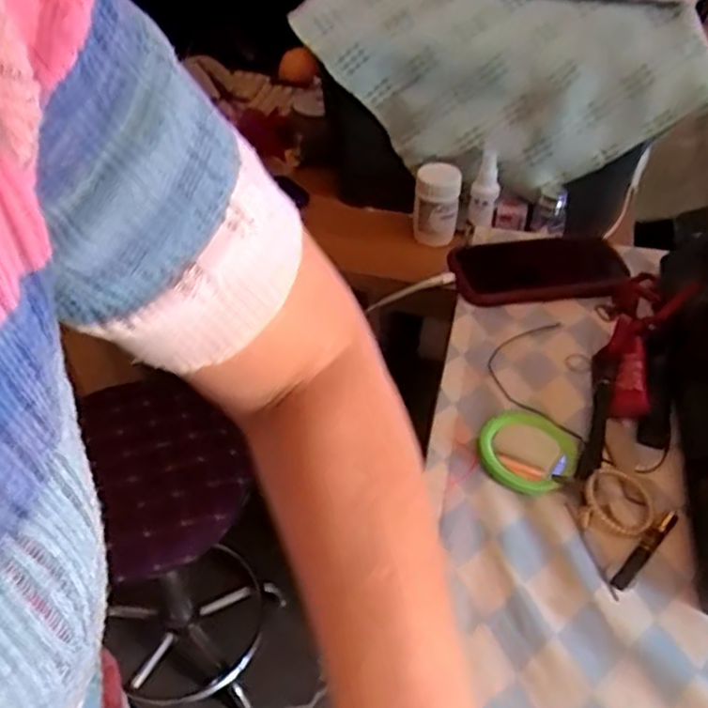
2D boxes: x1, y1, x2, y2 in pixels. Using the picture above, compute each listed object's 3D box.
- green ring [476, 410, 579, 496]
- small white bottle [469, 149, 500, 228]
[{"bbox_3d":[0.121,0.065,0.502,0.065,0.012,0.072,27,48,24],"label":"green ring"},{"bbox_3d":[0.159,-0.197,0.876,0.032,0.086,0.028,6,43,6],"label":"small white bottle"}]

